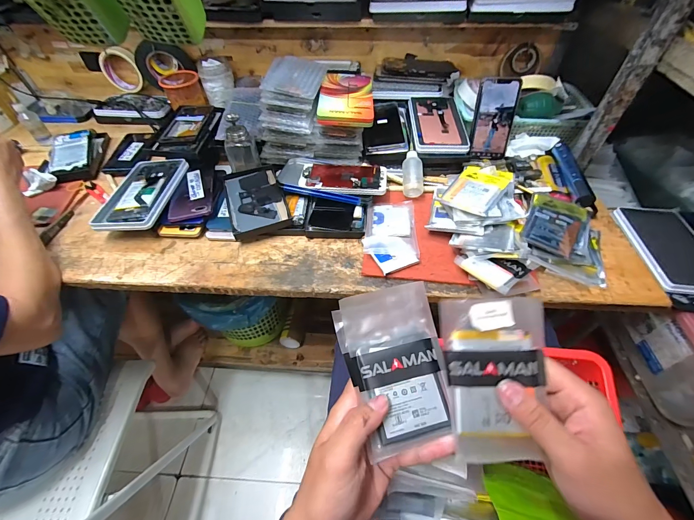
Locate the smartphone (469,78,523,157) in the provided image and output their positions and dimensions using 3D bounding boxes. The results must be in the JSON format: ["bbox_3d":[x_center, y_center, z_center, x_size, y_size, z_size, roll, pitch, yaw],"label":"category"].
[{"bbox_3d":[0.291,-0.277,0.622,0.073,0.144,0.012,2,26,5],"label":"smartphone"}]

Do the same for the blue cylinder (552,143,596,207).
[{"bbox_3d":[0.416,-0.159,0.579,0.032,0.025,0.173,4,51,5],"label":"blue cylinder"}]

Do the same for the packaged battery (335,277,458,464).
[{"bbox_3d":[0.044,0.092,0.280,0.087,0.016,0.132,-13,72,-5],"label":"packaged battery"}]

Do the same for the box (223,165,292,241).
[{"bbox_3d":[-0.166,-0.113,0.570,0.096,0.016,0.171,-17,52,-12],"label":"box"}]

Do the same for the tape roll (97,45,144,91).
[{"bbox_3d":[-0.514,-0.428,0.722,0.083,0.110,0.021,4,51,5],"label":"tape roll"}]

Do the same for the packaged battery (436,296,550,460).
[{"bbox_3d":[0.124,0.097,0.259,0.082,0.006,0.127,-4,82,4],"label":"packaged battery"}]

